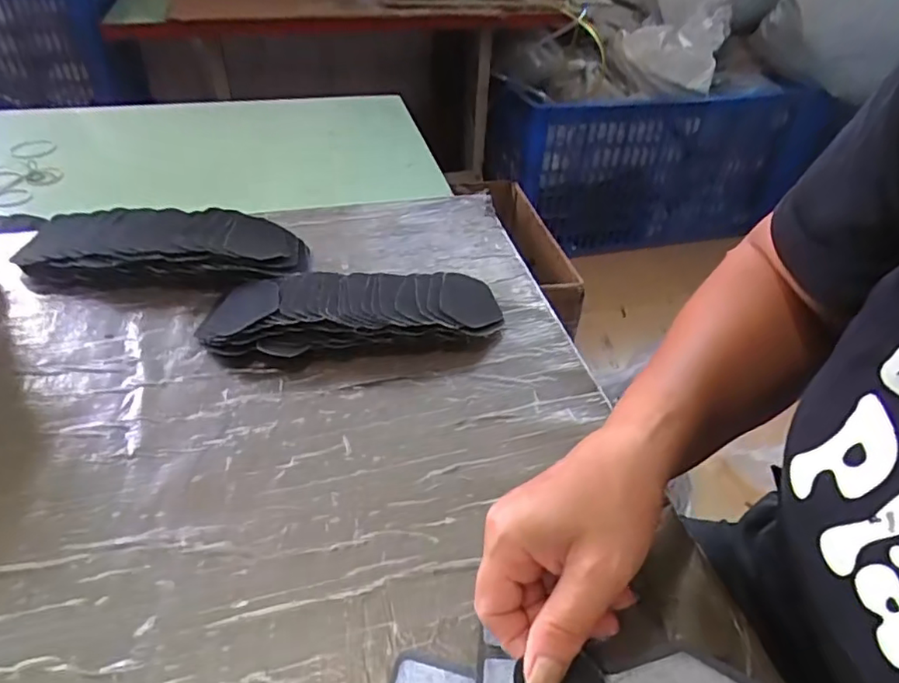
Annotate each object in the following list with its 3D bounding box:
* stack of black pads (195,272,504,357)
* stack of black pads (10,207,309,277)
[{"bbox_3d":[-0.071,-0.027,0.468,0.220,0.031,0.082,-5,43,-11],"label":"stack of black pads"},{"bbox_3d":[-0.243,-0.081,0.512,0.229,0.036,0.082,0,42,-5],"label":"stack of black pads"}]

